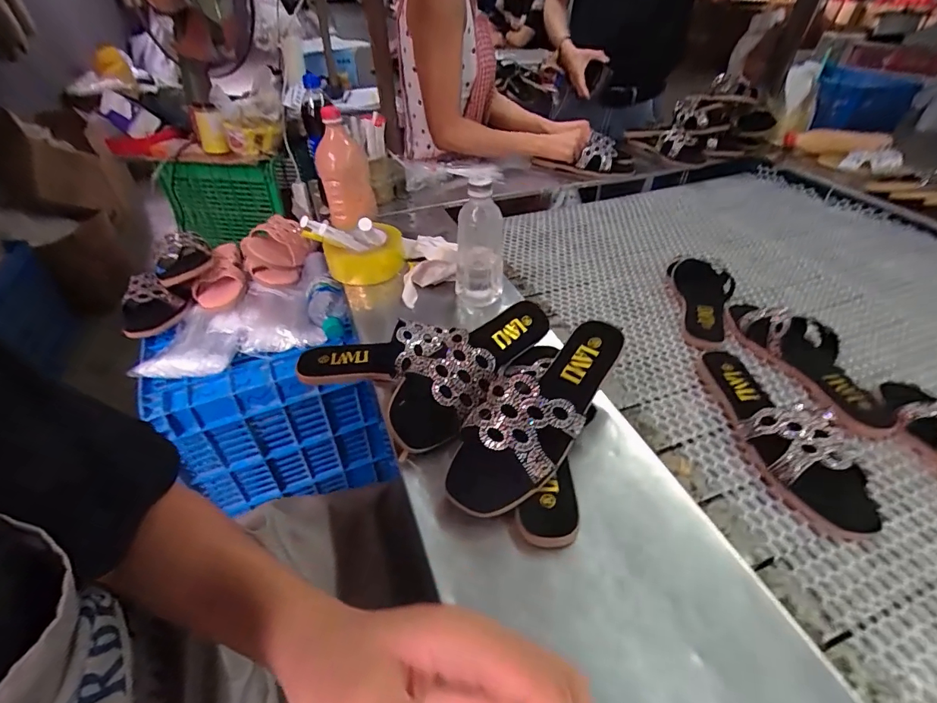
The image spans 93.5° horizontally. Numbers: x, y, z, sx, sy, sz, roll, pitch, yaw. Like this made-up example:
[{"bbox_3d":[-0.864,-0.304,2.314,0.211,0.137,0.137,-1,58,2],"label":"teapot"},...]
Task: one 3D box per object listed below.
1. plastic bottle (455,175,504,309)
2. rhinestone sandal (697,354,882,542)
[{"bbox_3d":[0.011,-0.153,0.615,0.079,0.172,0.069,-1,42,-1],"label":"plastic bottle"},{"bbox_3d":[0.330,0.076,0.476,0.071,0.053,0.235,-5,42,-6],"label":"rhinestone sandal"}]

